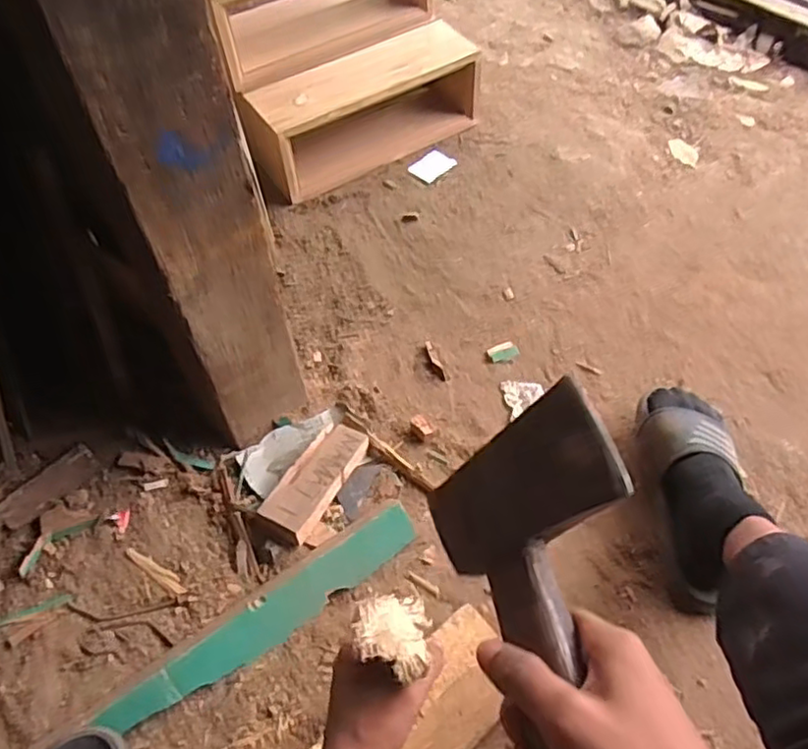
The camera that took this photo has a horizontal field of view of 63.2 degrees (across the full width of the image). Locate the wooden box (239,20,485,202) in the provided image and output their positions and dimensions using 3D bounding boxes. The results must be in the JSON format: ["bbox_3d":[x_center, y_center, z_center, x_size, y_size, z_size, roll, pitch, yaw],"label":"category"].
[{"bbox_3d":[-0.078,-0.478,1.187,0.420,0.153,0.159,-29,55,-19],"label":"wooden box"}]

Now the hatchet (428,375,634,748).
[{"bbox_3d":[0.073,0.132,0.304,0.082,0.068,0.245,-9,66,-3],"label":"hatchet"}]

